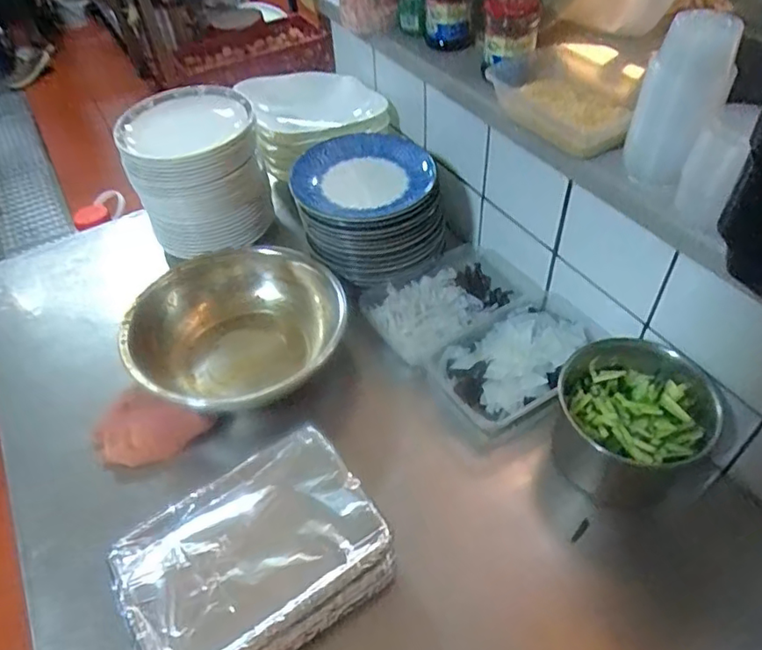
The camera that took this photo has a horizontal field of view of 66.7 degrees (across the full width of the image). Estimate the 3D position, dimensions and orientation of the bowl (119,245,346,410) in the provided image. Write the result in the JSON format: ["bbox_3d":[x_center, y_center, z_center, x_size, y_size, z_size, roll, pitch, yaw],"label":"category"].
[{"bbox_3d":[-0.182,0.014,0.772,0.270,0.096,0.267,-2,48,3],"label":"bowl"}]

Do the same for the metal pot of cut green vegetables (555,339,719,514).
[{"bbox_3d":[0.264,0.102,0.621,0.144,0.123,0.145,-2,48,3],"label":"metal pot of cut green vegetables"}]

